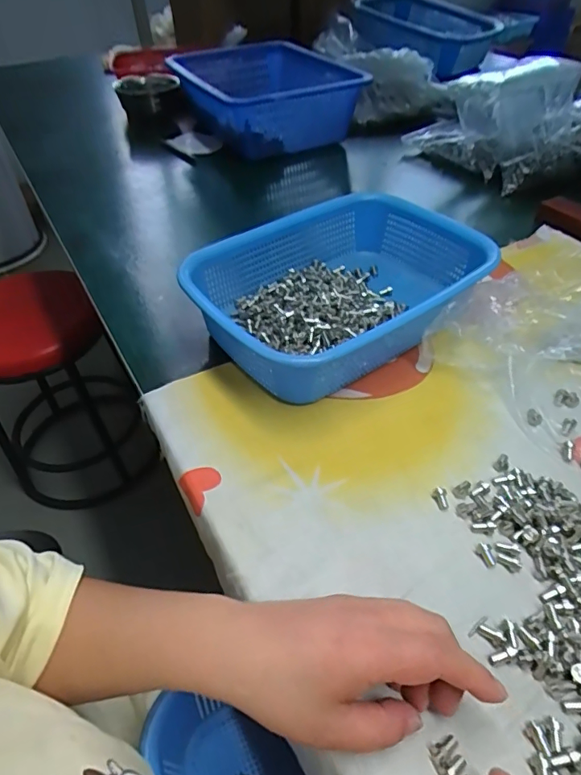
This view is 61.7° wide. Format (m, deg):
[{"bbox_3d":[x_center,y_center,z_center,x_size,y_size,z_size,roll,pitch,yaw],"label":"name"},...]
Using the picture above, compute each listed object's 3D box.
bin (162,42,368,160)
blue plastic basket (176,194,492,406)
[{"bbox_3d":[-0.039,-0.526,0.882,0.271,0.103,0.378,-16,47,-13],"label":"bin"},{"bbox_3d":[0.052,-0.099,0.490,0.275,0.074,0.200,-29,51,-23],"label":"blue plastic basket"}]

